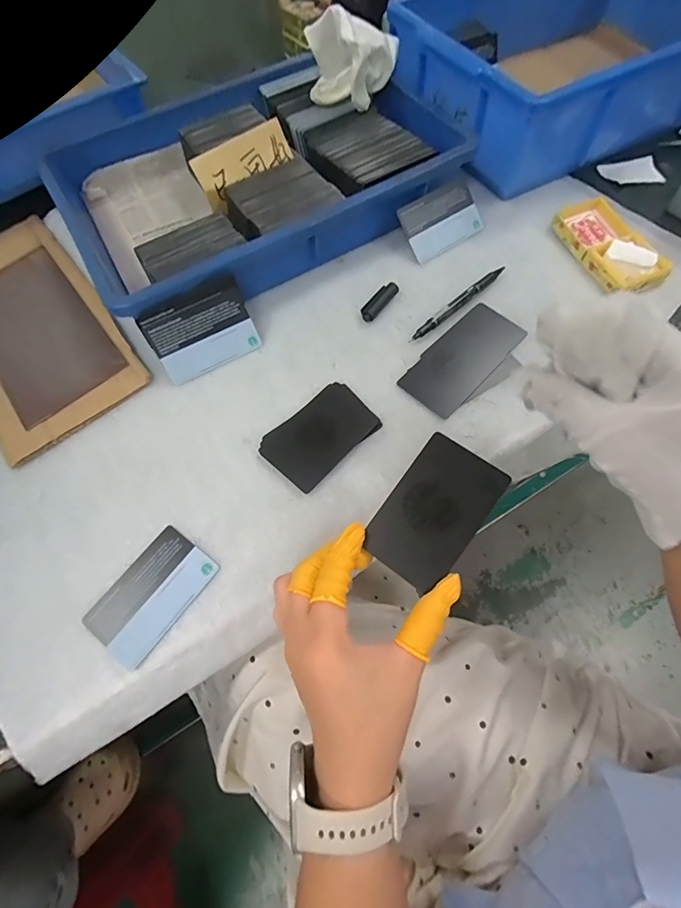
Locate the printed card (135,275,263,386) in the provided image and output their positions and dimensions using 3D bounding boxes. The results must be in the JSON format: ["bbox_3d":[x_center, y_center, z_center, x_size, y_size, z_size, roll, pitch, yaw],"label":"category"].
[{"bbox_3d":[-0.119,-0.106,0.377,0.086,0.064,0.004,-29,27,-11],"label":"printed card"}]

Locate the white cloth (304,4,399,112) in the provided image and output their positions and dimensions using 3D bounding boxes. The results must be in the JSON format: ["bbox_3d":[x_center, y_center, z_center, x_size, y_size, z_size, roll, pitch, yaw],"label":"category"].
[{"bbox_3d":[0.012,-0.391,0.434,0.090,0.071,0.060,2,64,2],"label":"white cloth"}]

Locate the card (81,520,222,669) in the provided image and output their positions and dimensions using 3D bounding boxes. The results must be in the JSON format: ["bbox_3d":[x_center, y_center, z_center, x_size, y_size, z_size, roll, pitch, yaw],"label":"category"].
[{"bbox_3d":[-0.133,0.099,0.308,0.054,0.004,0.085,34,71,15],"label":"card"}]

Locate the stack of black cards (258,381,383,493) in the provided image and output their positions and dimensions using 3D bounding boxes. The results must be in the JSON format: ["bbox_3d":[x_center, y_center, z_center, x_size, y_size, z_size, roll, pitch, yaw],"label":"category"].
[{"bbox_3d":[-0.016,-0.017,0.354,0.089,0.005,0.058,-42,72,-15],"label":"stack of black cards"}]

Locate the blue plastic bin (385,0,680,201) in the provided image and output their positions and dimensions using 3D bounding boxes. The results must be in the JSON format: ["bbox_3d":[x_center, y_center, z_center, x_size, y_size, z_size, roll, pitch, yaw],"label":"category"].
[{"bbox_3d":[0.266,-0.447,0.483,0.418,0.094,0.231,-28,69,-10],"label":"blue plastic bin"}]

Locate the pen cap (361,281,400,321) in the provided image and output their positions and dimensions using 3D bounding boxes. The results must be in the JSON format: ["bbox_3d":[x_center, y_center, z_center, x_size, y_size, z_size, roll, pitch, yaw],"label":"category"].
[{"bbox_3d":[0.036,-0.142,0.407,0.016,0.011,0.046,35,72,15],"label":"pen cap"}]

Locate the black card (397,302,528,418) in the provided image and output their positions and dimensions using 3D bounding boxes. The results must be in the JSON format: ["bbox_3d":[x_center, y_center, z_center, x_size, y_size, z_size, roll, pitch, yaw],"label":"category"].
[{"bbox_3d":[0.108,-0.086,0.382,0.055,0.006,0.117,41,73,17],"label":"black card"}]

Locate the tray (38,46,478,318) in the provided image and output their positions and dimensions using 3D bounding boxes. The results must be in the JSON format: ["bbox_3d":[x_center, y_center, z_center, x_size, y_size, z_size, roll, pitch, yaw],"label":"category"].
[{"bbox_3d":[-0.084,-0.287,0.445,0.374,0.063,0.256,-31,69,-11],"label":"tray"}]

